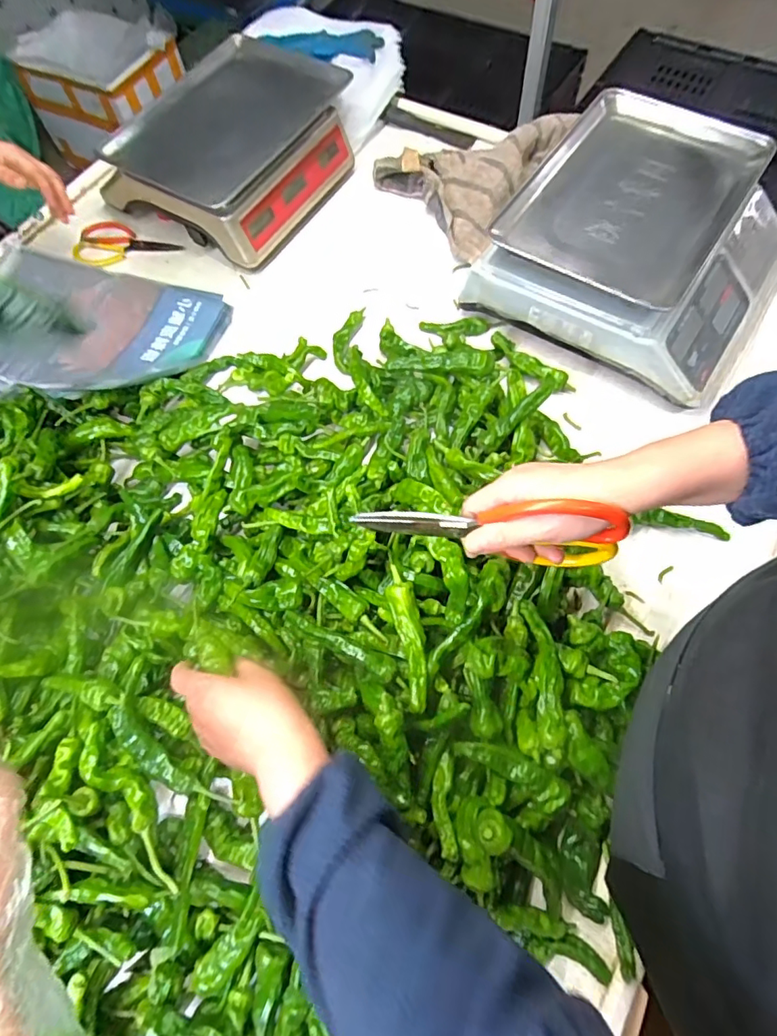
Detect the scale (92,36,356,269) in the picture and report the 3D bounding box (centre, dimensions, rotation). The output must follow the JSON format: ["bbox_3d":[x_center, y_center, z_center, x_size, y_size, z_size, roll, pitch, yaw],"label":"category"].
[{"bbox_3d":[-0.237,-0.594,0.846,0.283,0.136,0.360,28,72,14],"label":"scale"}]

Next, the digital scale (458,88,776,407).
[{"bbox_3d":[0.343,-0.363,0.699,0.339,0.121,0.364,33,73,15],"label":"digital scale"}]

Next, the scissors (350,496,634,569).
[{"bbox_3d":[0.075,0.012,0.421,0.206,0.106,0.010,3,67,18],"label":"scissors"}]

